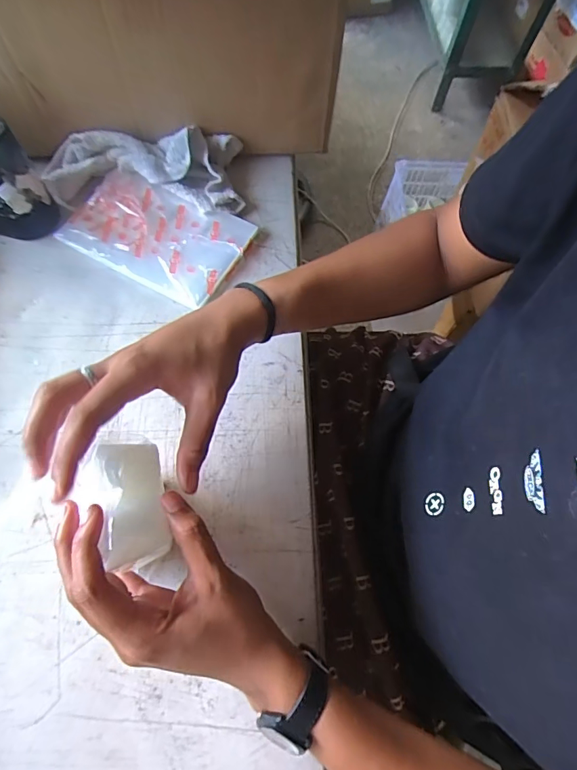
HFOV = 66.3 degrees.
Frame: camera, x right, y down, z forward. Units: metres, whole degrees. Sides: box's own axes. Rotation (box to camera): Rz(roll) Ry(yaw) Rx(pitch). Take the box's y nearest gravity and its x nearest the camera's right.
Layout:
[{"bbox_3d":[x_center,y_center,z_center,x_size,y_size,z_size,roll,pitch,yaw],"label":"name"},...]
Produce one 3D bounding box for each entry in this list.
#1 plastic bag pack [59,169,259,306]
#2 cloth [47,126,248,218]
[{"bbox_3d":[-0.138,-0.158,0.457,0.182,0.020,0.109,27,68,9],"label":"plastic bag pack"},{"bbox_3d":[-0.155,-0.230,0.466,0.212,0.040,0.087,3,67,-2],"label":"cloth"}]

